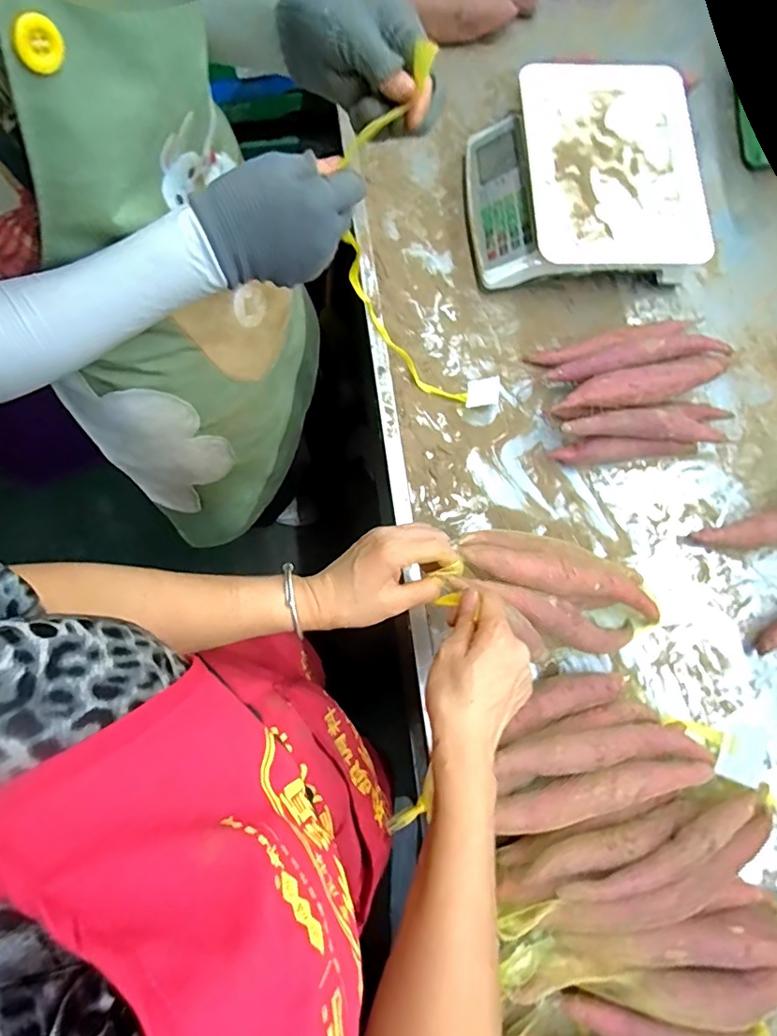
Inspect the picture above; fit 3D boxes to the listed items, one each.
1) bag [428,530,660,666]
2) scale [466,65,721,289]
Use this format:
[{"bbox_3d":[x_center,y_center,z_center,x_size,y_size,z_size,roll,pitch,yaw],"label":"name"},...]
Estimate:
[{"bbox_3d":[0.172,0.083,0.539,0.277,0.055,0.123,18,77,-30],"label":"bag"},{"bbox_3d":[0.252,-0.446,0.697,0.282,0.083,0.290,-1,79,-2],"label":"scale"}]

